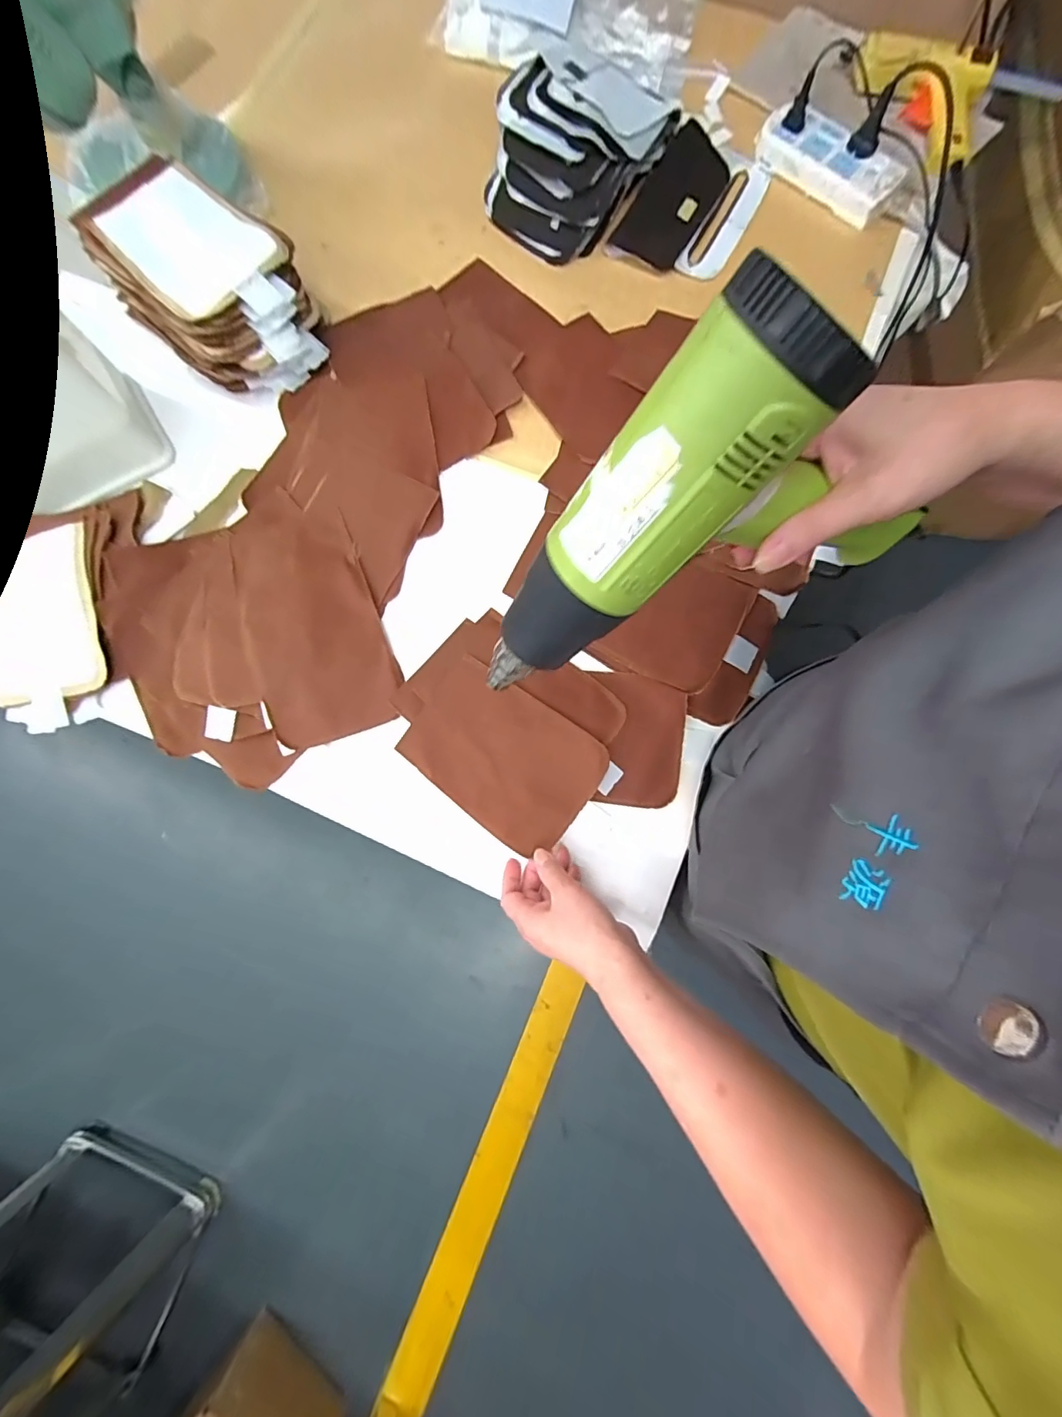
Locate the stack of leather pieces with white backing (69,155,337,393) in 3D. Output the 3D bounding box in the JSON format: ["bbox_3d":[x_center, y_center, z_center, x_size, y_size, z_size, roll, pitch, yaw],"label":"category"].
[{"bbox_3d":[-0.351,-0.472,0.557,0.236,0.081,0.157,42,81,7],"label":"stack of leather pieces with white backing"}]

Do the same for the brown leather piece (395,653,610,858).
[{"bbox_3d":[-0.029,0.046,0.500,0.185,0.006,0.129,35,87,7],"label":"brown leather piece"}]

